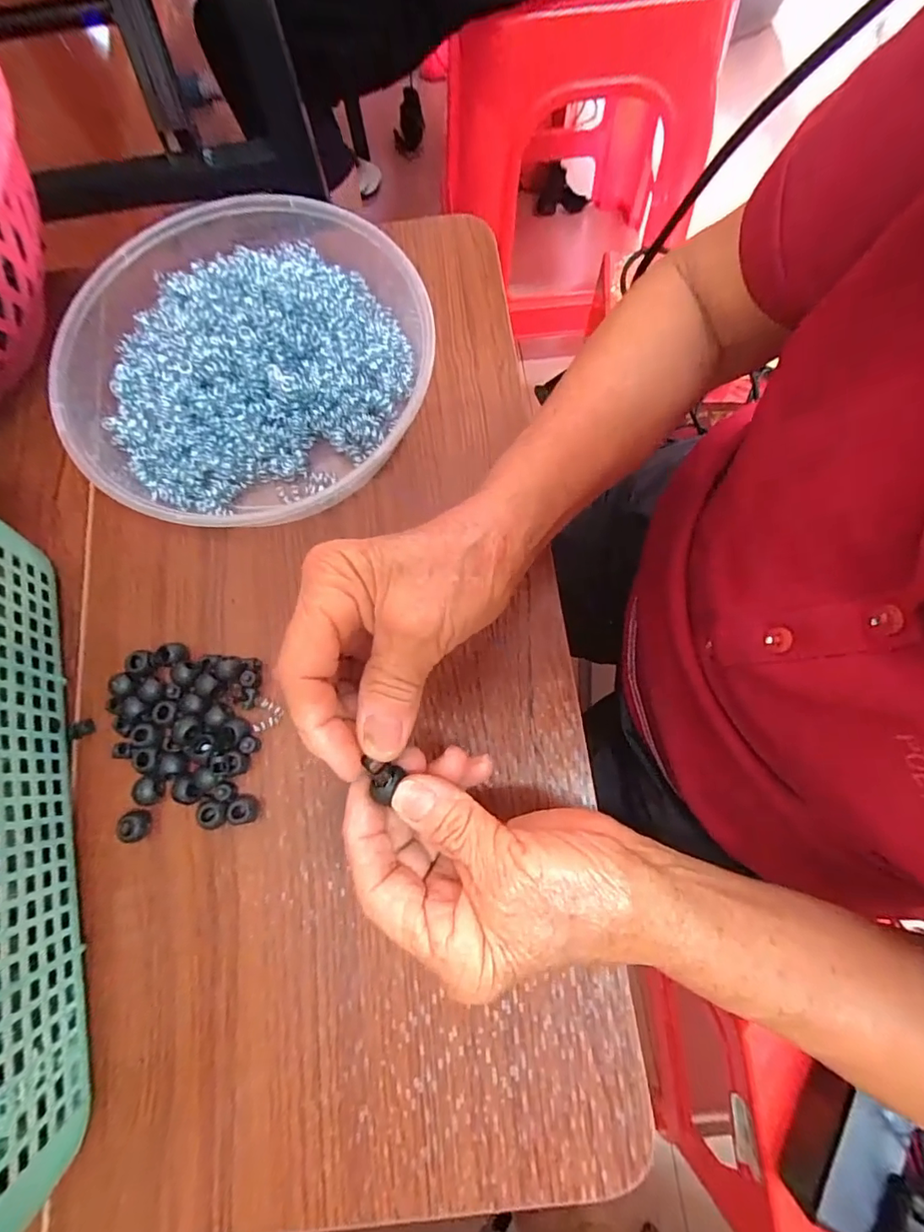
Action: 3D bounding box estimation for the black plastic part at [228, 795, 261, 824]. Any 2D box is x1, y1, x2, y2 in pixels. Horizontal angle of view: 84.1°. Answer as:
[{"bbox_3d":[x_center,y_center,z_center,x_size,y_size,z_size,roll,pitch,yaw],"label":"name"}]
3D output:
[{"bbox_3d":[-0.117,0.104,0.275,0.015,0.013,0.013,0,75,2],"label":"black plastic part"}]

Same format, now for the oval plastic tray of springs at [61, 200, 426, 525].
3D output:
[{"bbox_3d":[-0.142,-0.169,0.322,0.228,0.048,0.249,-37,77,-8],"label":"oval plastic tray of springs"}]

